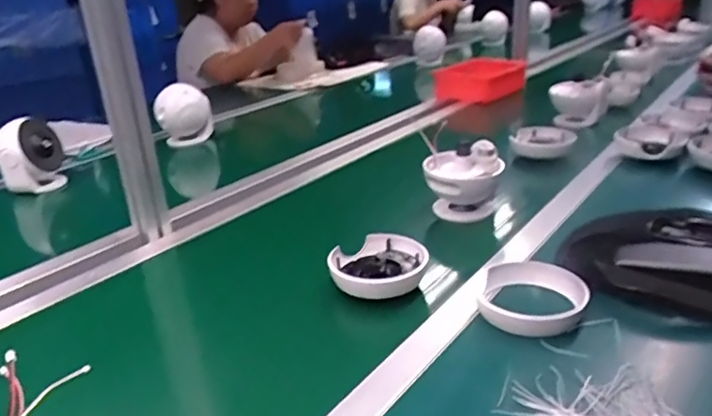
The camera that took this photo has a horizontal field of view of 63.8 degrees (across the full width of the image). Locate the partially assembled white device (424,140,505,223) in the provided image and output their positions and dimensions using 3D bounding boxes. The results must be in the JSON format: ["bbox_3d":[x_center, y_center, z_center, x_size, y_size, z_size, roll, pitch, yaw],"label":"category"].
[{"bbox_3d":[0.166,-0.044,0.884,0.118,0.098,0.103,0,21,12],"label":"partially assembled white device"}]

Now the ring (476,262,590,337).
[{"bbox_3d":[0.193,0.099,0.627,0.108,0.031,0.111,-1,24,1],"label":"ring"}]

